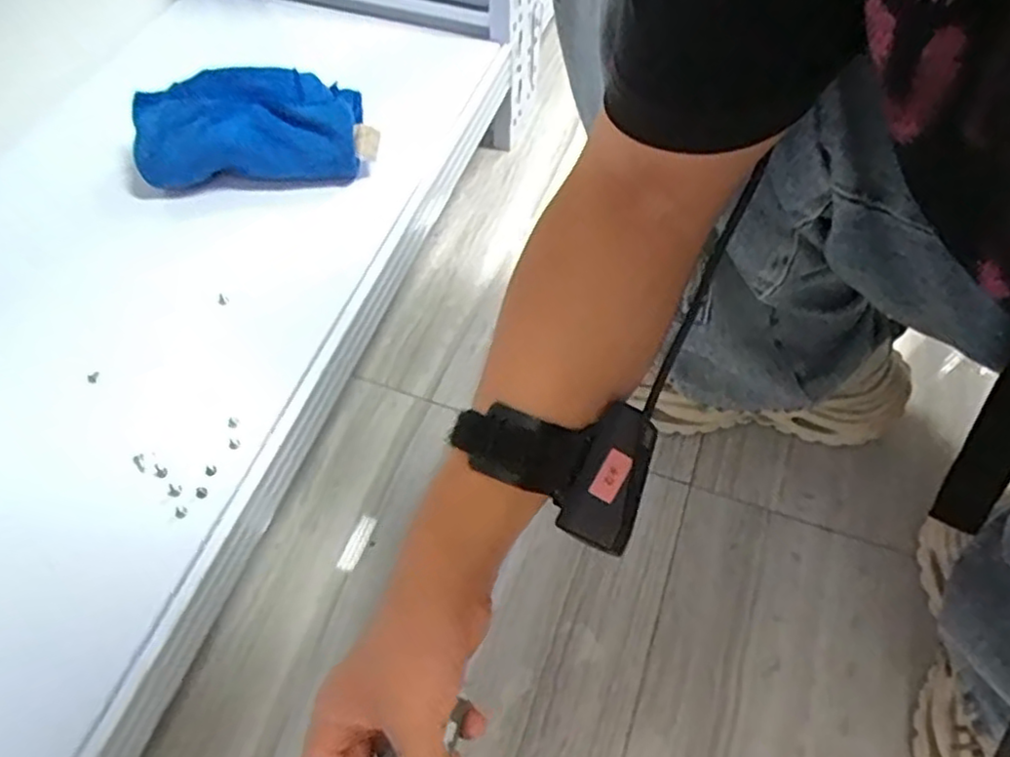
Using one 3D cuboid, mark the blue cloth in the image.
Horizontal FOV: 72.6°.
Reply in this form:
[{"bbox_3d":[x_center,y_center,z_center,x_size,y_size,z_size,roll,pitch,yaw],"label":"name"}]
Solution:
[{"bbox_3d":[-0.223,-0.222,0.603,0.193,0.066,0.076,-4,58,-2],"label":"blue cloth"}]

